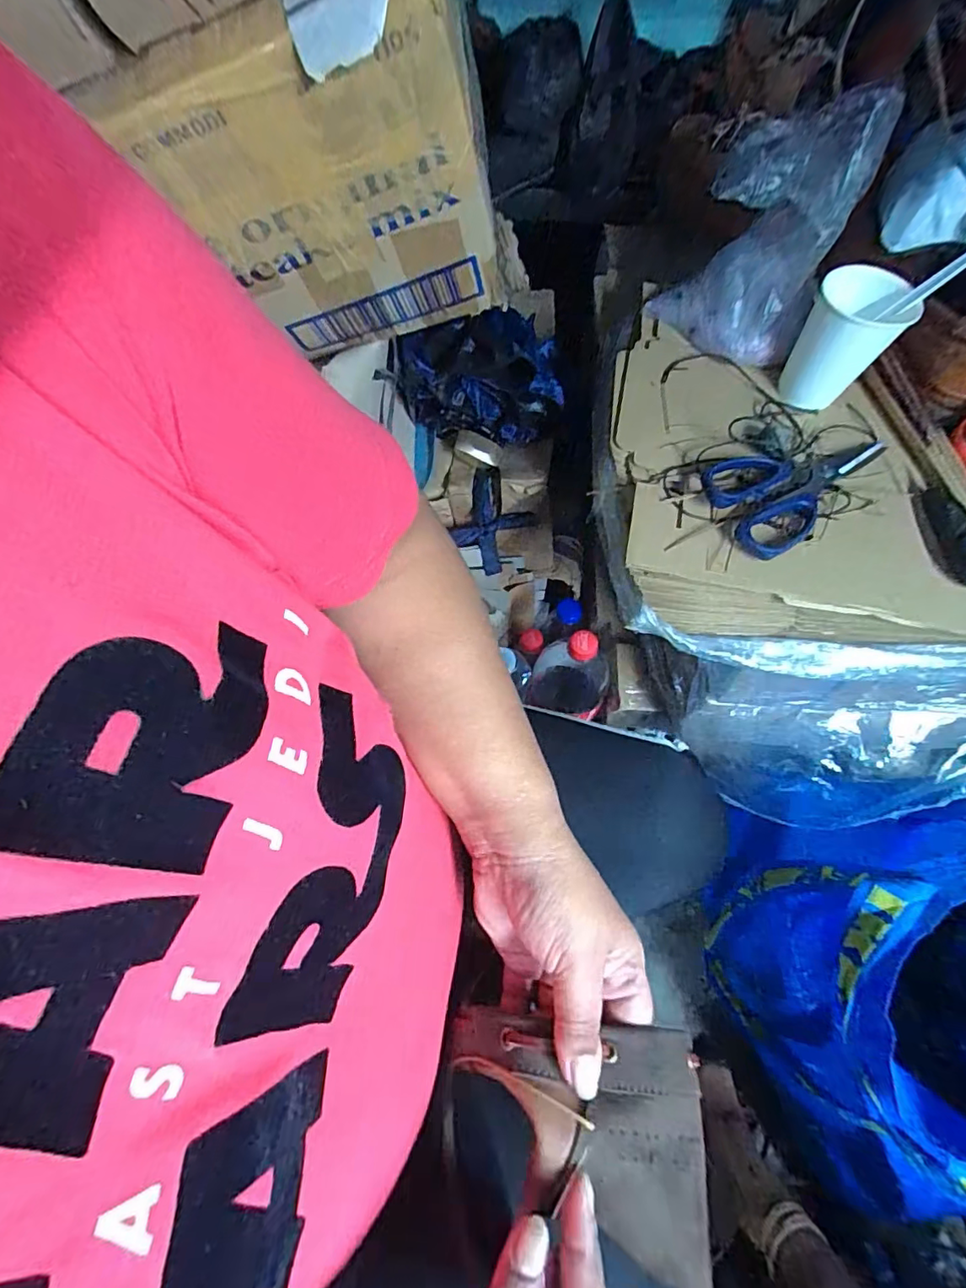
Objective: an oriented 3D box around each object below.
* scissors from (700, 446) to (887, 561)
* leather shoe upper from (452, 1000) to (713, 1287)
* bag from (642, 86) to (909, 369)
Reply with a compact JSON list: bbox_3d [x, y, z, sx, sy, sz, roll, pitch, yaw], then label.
[{"bbox_3d":[0.260,-0.133,0.428,0.158,0.011,0.089,-26,66,-11],"label":"scissors"},{"bbox_3d":[0.043,0.225,0.248,0.118,0.038,0.080,4,65,4],"label":"leather shoe upper"},{"bbox_3d":[0.228,-0.343,0.436,0.133,0.165,0.096,31,69,15],"label":"bag"}]

